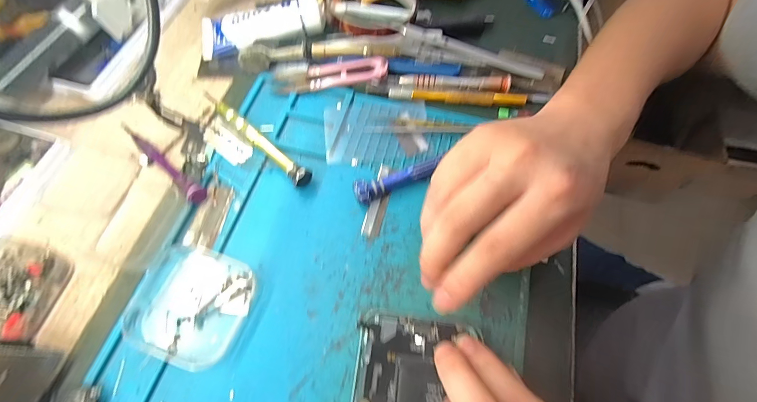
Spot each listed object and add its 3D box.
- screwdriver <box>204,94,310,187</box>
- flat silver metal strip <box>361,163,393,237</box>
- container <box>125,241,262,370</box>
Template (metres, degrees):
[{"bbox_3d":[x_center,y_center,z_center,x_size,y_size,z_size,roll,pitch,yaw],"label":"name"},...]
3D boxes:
[{"bbox_3d":[-0.101,-0.051,0.260,0.122,0.014,0.013,38,71,15],"label":"screwdriver"},{"bbox_3d":[0.001,-0.001,0.245,0.013,0.004,0.059,14,66,5],"label":"flat silver metal strip"},{"bbox_3d":[-0.119,0.062,0.208,0.073,0.017,0.065,20,67,8],"label":"container"}]

